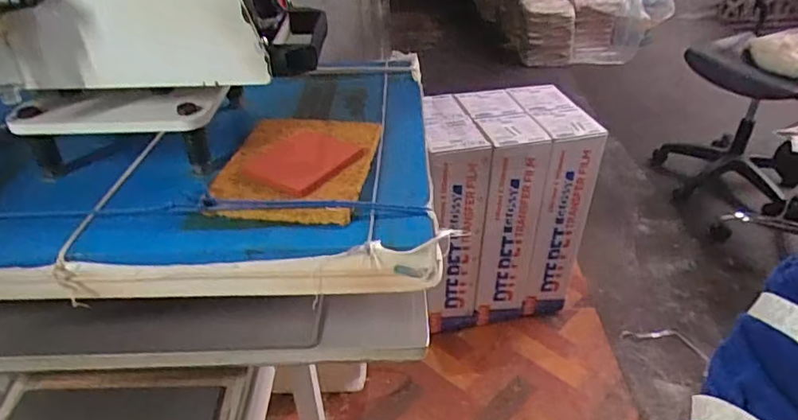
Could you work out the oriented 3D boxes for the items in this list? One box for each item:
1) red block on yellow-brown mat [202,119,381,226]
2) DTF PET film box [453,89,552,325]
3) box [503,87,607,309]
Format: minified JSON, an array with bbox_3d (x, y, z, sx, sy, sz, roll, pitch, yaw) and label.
[{"bbox_3d":[-0.098,-0.047,0.542,0.134,0.016,0.166,3,36,6],"label":"red block on yellow-brown mat"},{"bbox_3d":[0.275,-0.003,1.626,0.171,0.609,0.295,-9,37,-11],"label":"DTF PET film box"},{"bbox_3d":[0.423,-0.008,1.642,0.166,0.632,0.298,-6,36,-7],"label":"box"}]

